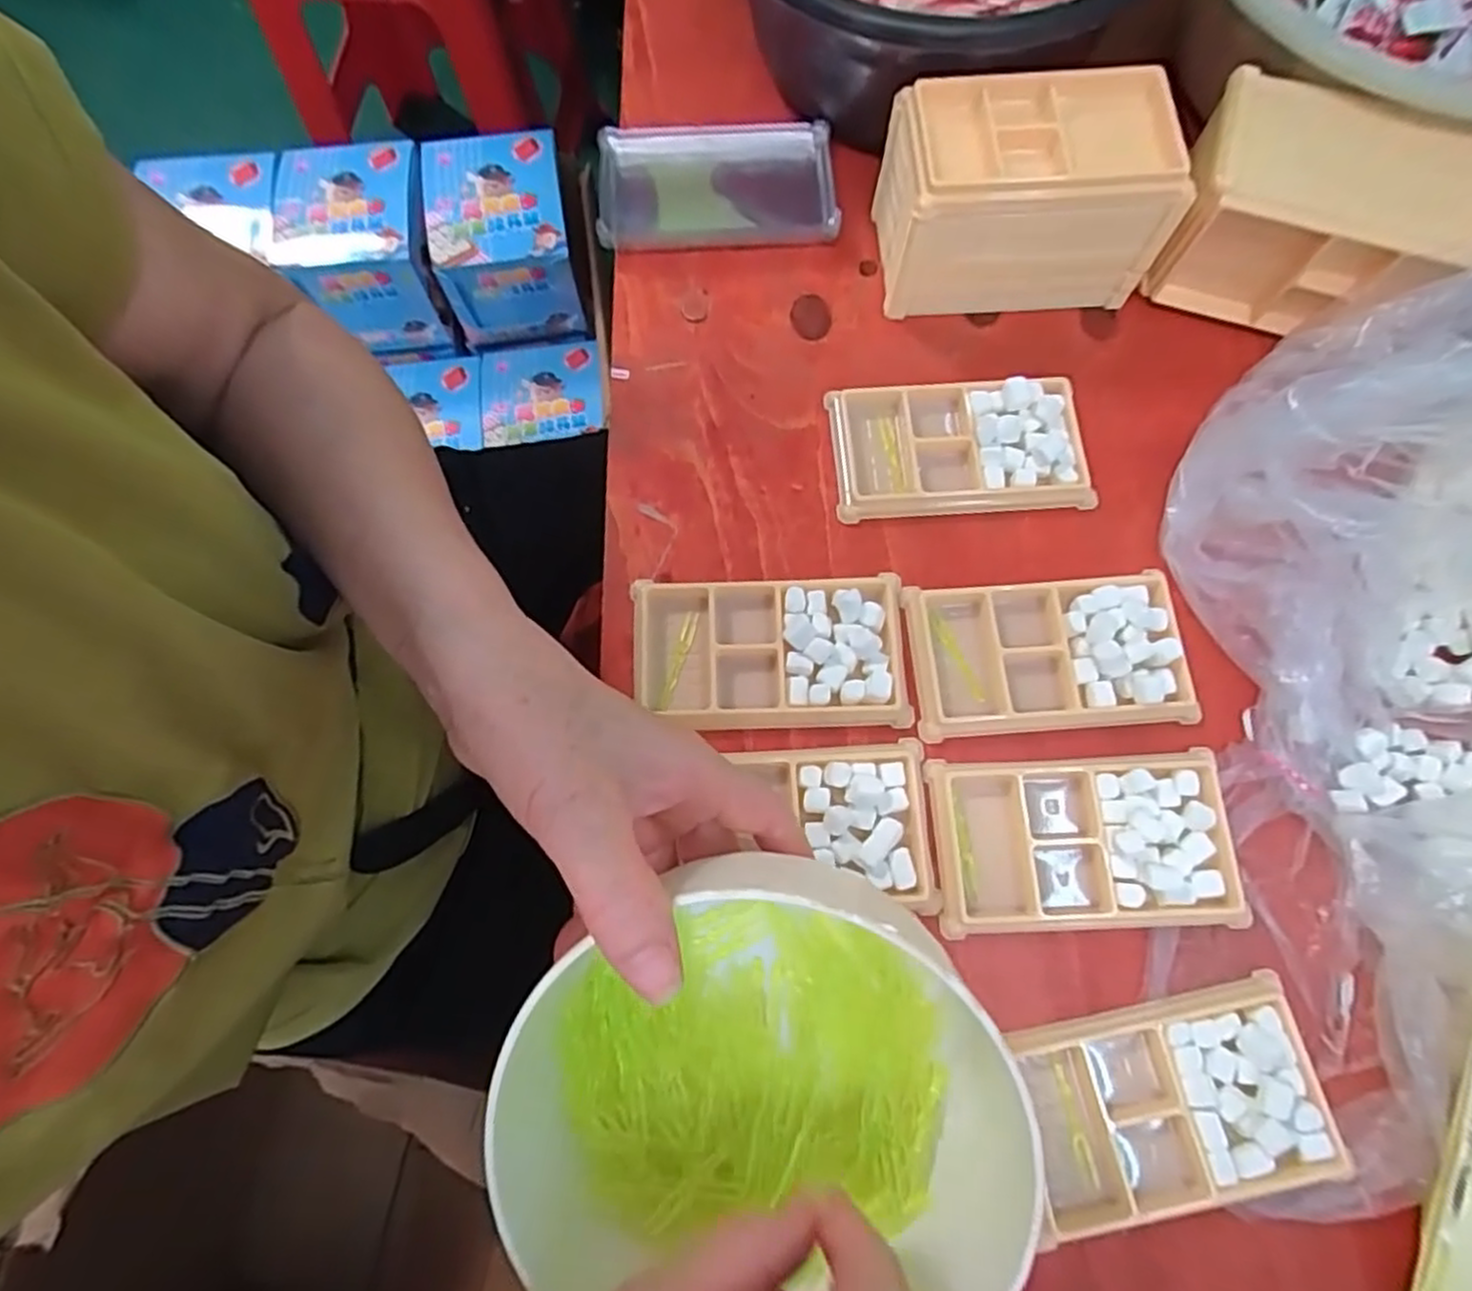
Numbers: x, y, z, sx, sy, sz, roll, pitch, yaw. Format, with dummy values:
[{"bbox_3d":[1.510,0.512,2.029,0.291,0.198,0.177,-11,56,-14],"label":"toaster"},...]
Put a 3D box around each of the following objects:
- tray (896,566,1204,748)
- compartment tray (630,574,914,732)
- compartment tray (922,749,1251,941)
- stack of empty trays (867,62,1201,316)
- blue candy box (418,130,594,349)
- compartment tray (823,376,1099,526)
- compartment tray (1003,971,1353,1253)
[{"bbox_3d":[0.155,0.005,0.369,0.131,0.020,0.075,-5,74,0],"label":"tray"},{"bbox_3d":[0.016,0.004,0.370,0.135,0.013,0.075,-2,74,1],"label":"compartment tray"},{"bbox_3d":[0.161,0.090,0.340,0.133,0.014,0.077,-2,74,1],"label":"compartment tray"},{"bbox_3d":[0.156,-0.242,0.399,0.149,0.084,0.078,-3,74,1],"label":"stack of empty trays"},{"bbox_3d":[-0.257,-0.460,0.840,0.142,0.133,0.155,-7,74,-1],"label":"blue candy box"},{"bbox_3d":[0.120,-0.107,0.398,0.132,0.014,0.075,-2,74,1],"label":"compartment tray"},{"bbox_3d":[0.184,0.194,0.311,0.124,0.012,0.077,-11,75,-2],"label":"compartment tray"}]

